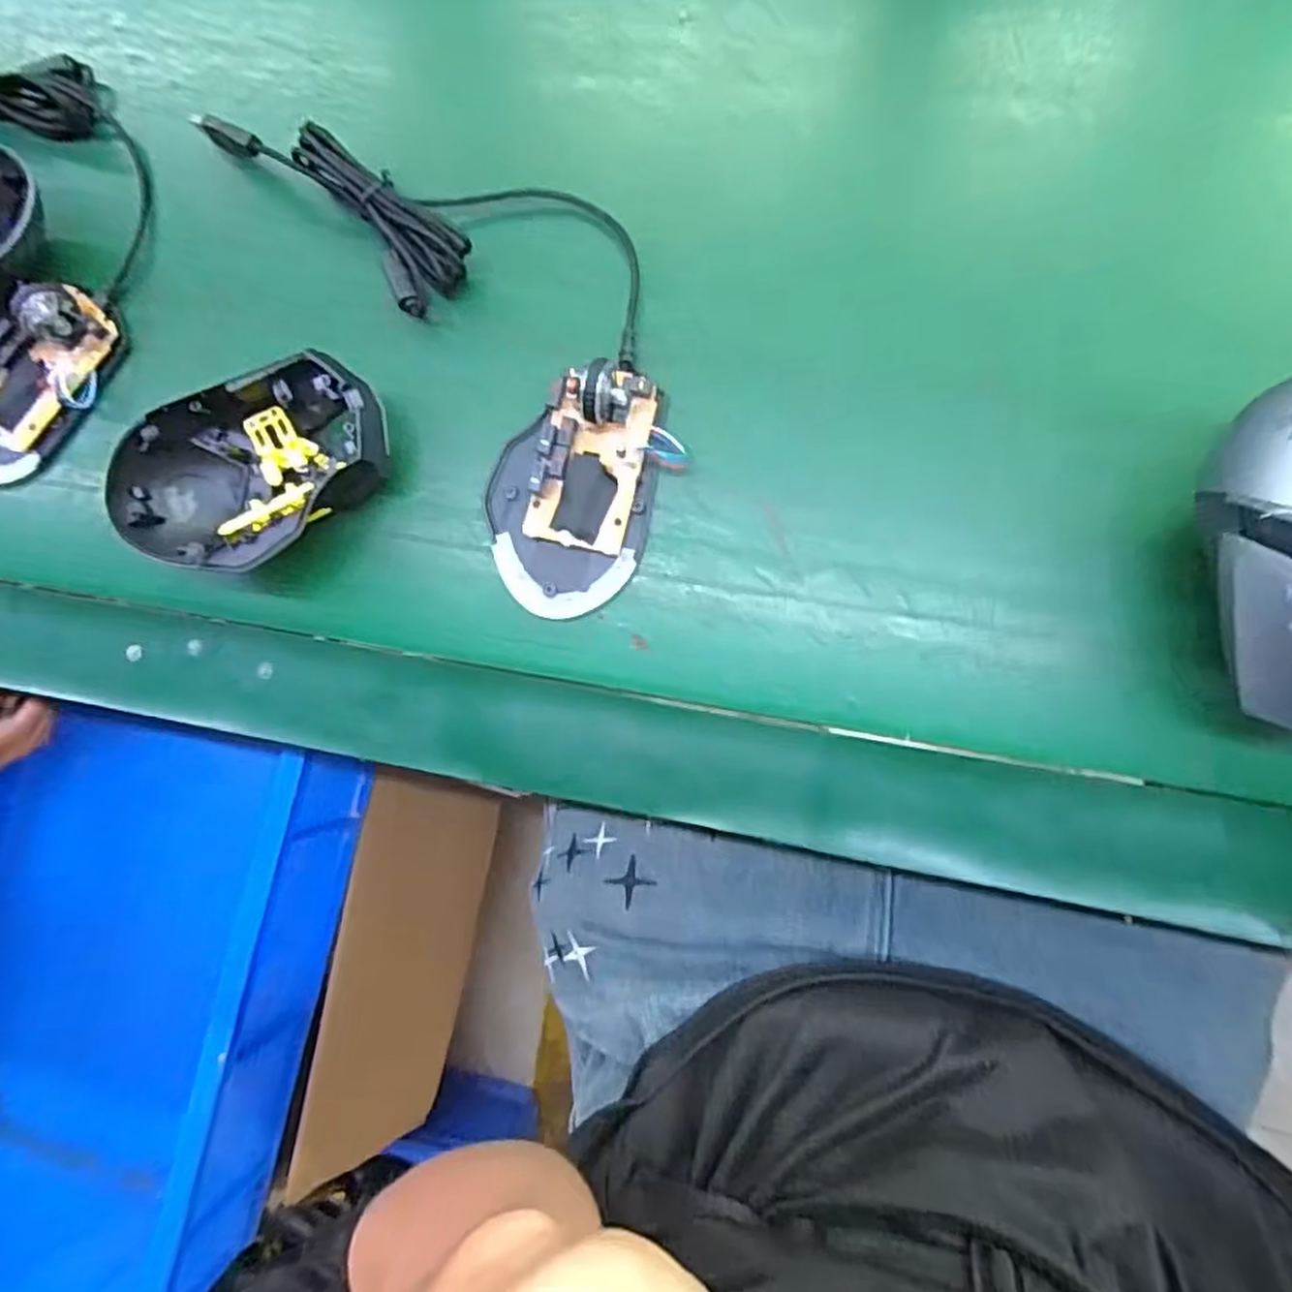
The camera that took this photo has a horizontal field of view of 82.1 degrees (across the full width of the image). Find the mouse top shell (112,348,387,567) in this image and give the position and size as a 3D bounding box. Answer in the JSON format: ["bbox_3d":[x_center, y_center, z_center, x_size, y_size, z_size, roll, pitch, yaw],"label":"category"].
[{"bbox_3d":[-0.172,-0.079,0.332,0.120,0.042,0.081,-39,81,4],"label":"mouse top shell"}]

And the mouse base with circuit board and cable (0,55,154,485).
[{"bbox_3d":[-0.306,-0.188,0.364,0.119,0.027,0.206,-2,85,8],"label":"mouse base with circuit board and cable"}]

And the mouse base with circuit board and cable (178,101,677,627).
[{"bbox_3d":[-0.067,-0.150,0.327,0.122,0.030,0.268,-32,82,5],"label":"mouse base with circuit board and cable"}]

